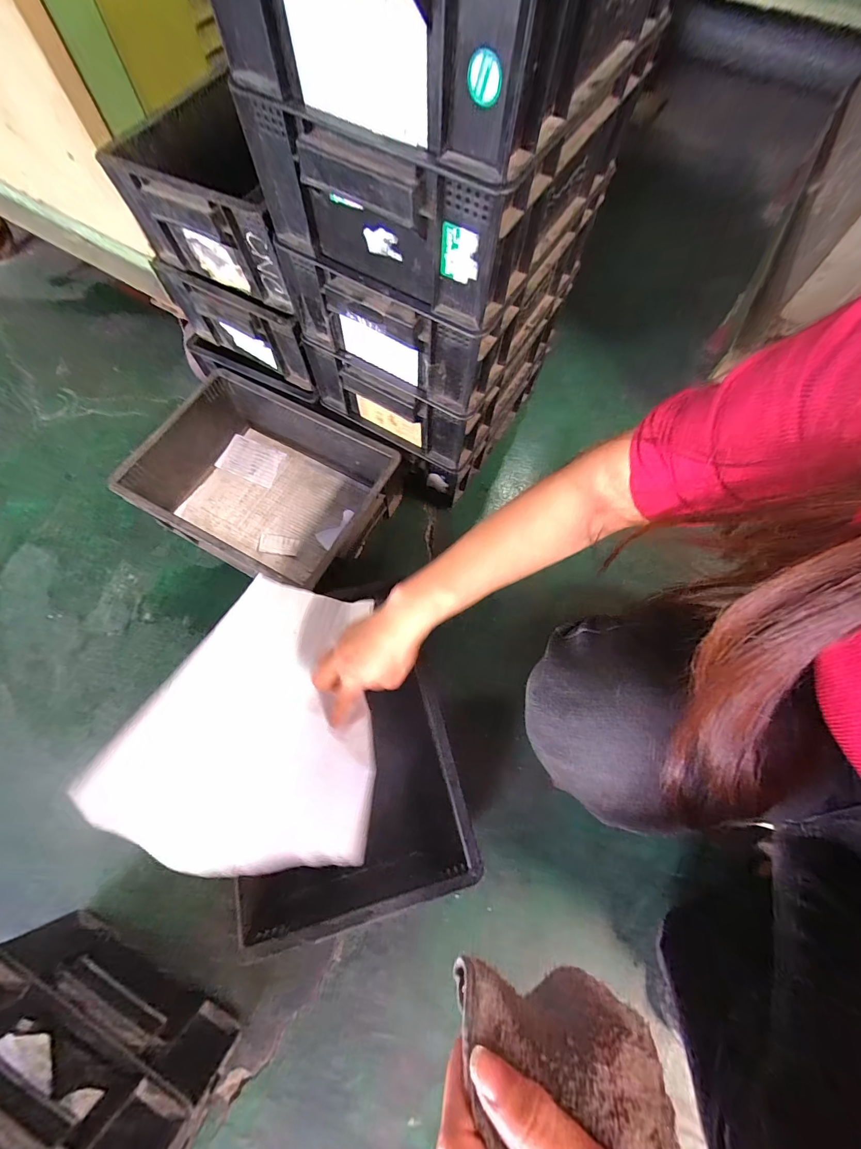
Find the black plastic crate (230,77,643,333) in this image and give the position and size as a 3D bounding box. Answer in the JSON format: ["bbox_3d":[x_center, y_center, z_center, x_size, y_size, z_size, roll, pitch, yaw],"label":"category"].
[{"bbox_3d":[0.019,-0.374,0.489,0.242,0.118,0.314,30,72,9],"label":"black plastic crate"}]

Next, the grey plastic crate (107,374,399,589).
[{"bbox_3d":[-0.249,-0.137,0.628,0.368,0.115,0.250,27,72,10],"label":"grey plastic crate"}]

